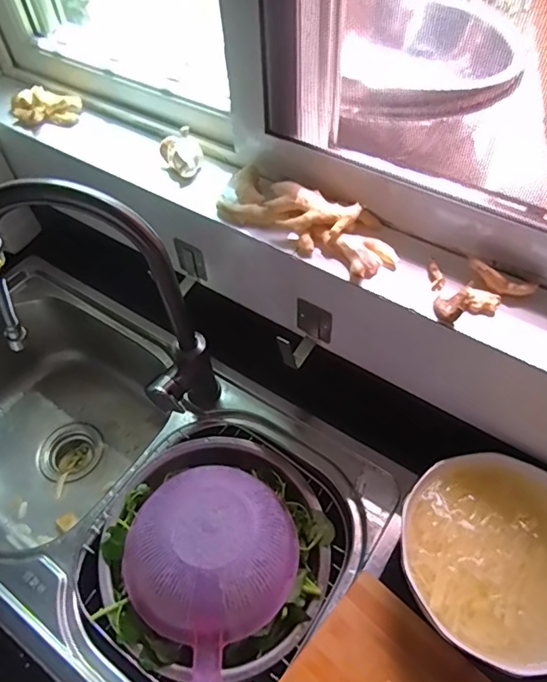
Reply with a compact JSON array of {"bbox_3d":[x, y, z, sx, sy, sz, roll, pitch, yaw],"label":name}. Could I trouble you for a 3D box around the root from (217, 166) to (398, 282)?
[{"bbox_3d":[0.039,-0.145,0.585,0.220,0.039,0.089,25,59,19],"label":"root"}]

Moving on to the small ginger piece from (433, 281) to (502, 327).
[{"bbox_3d":[0.196,-0.038,0.518,0.062,0.022,0.035,-10,54,-5],"label":"small ginger piece"}]

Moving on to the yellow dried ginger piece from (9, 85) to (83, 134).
[{"bbox_3d":[-0.343,-0.345,0.755,0.105,0.042,0.046,6,55,7],"label":"yellow dried ginger piece"}]

